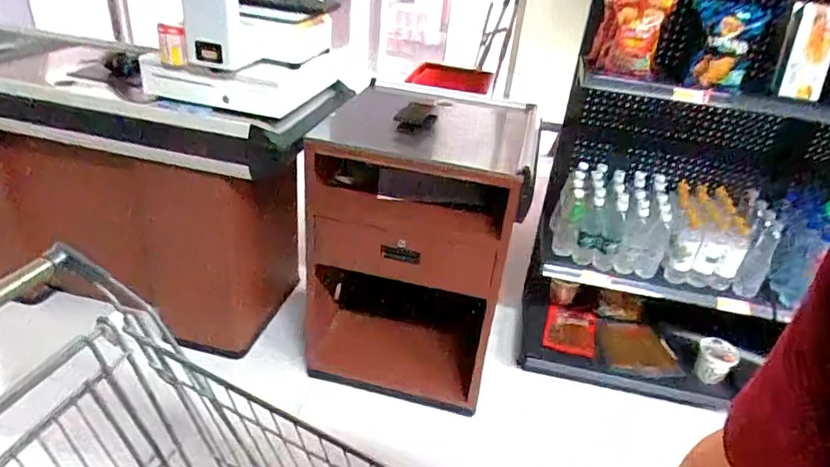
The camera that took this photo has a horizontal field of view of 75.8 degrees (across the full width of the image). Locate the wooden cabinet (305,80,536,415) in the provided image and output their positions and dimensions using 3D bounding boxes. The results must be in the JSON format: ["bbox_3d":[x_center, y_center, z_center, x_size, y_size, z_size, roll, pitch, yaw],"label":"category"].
[{"bbox_3d":[-0.019,0.061,1.577,0.563,0.898,0.461,10,30,5],"label":"wooden cabinet"}]

